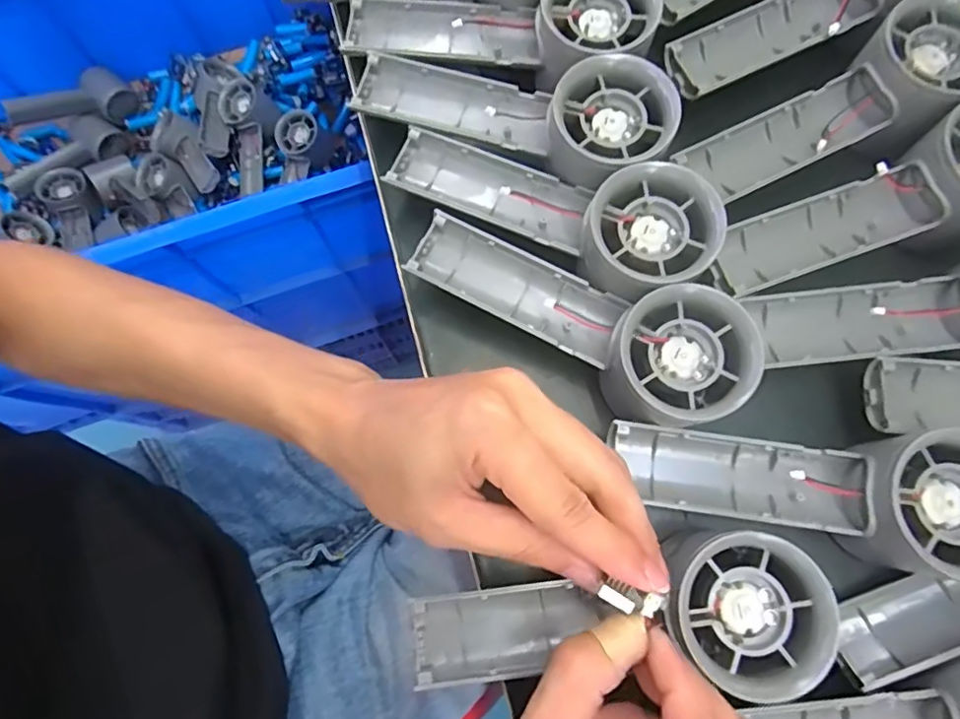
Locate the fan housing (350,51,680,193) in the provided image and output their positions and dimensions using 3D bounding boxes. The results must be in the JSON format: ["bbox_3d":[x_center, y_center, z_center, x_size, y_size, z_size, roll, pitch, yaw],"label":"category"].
[{"bbox_3d":[0.014,-0.123,0.285,0.155,0.027,0.057,15,77,18],"label":"fan housing"}]

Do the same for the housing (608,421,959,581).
[{"bbox_3d":[0.133,0.052,0.231,0.147,0.036,0.050,7,77,3],"label":"housing"}]

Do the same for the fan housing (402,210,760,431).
[{"bbox_3d":[0.039,-0.017,0.254,0.153,0.031,0.058,21,78,6],"label":"fan housing"}]

